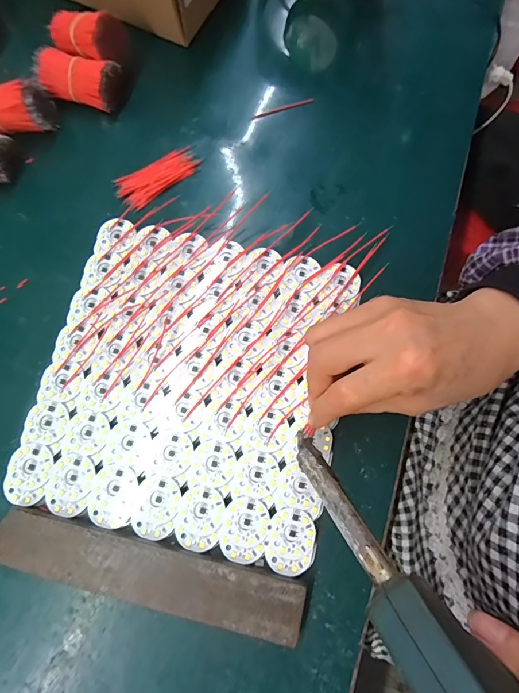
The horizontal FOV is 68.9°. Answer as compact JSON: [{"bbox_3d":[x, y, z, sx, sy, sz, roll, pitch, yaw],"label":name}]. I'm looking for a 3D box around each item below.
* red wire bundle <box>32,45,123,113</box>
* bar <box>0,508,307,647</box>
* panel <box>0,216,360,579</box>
[{"bbox_3d":[-0.159,-0.237,0.337,0.068,0.035,0.036,17,76,4],"label":"red wire bundle"},{"bbox_3d":[-0.072,0.145,0.245,0.198,0.017,0.035,13,76,3],"label":"bar"},{"bbox_3d":[-0.049,0.023,0.283,0.210,0.010,0.221,12,76,3],"label":"panel"}]

